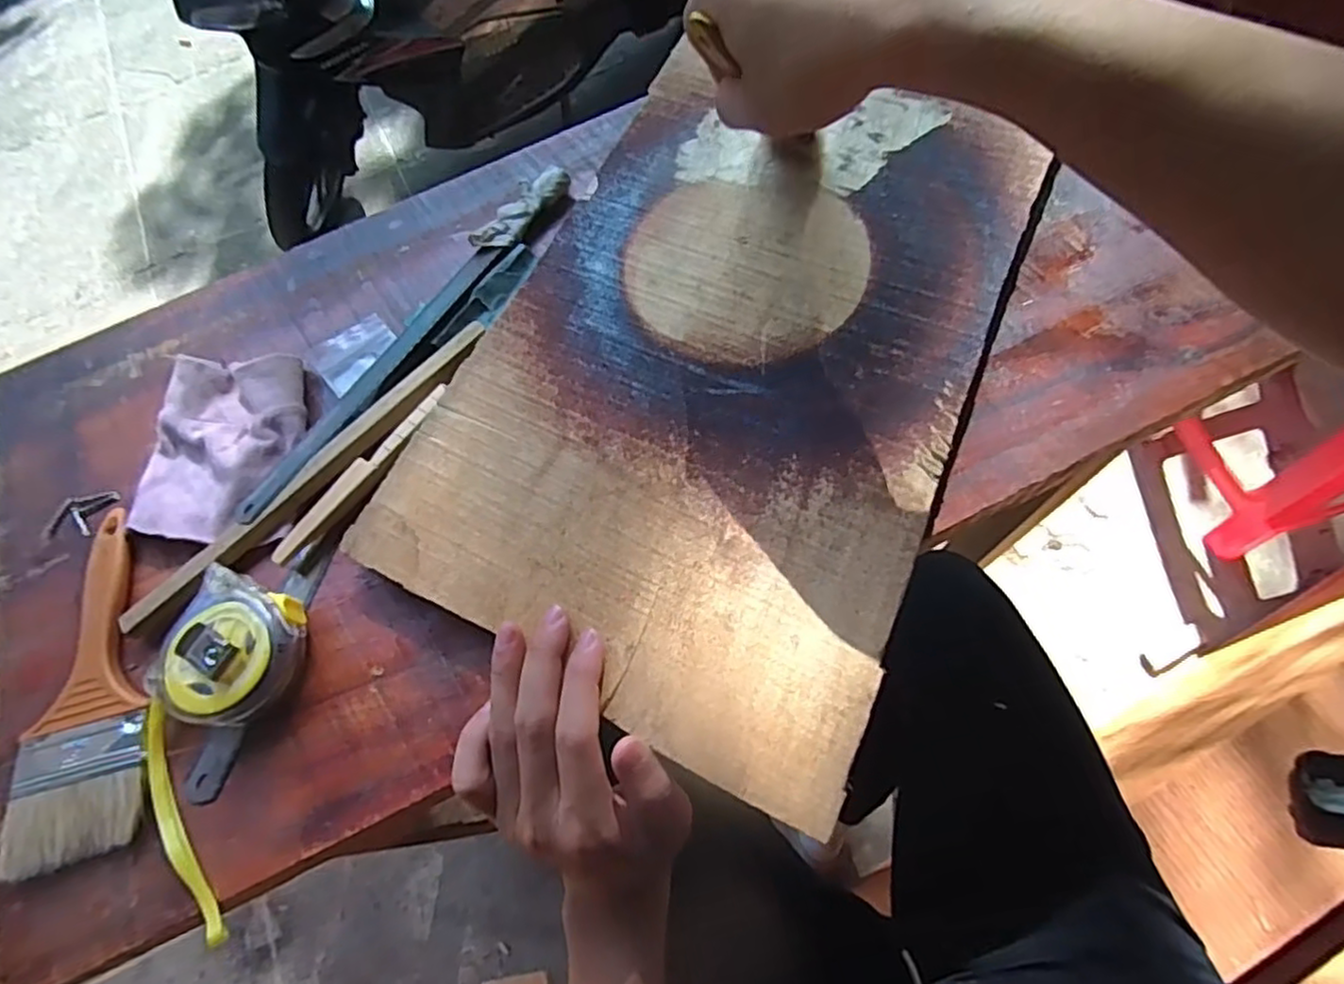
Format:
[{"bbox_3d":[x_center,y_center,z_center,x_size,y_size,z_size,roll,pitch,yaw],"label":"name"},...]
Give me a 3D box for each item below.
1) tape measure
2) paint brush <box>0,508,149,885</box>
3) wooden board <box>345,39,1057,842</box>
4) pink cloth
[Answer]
[{"bbox_3d":[-0.233,0.122,0.333,0.068,0.030,0.159,3,67,9],"label":"tape measure"},{"bbox_3d":[-0.316,0.099,0.360,0.067,0.010,0.183,-20,66,-1],"label":"paint brush"},{"bbox_3d":[0.029,-0.083,0.387,0.270,0.005,0.414,21,70,15],"label":"wooden board"},{"bbox_3d":[-0.275,-0.027,0.408,0.095,0.020,0.122,-8,66,4],"label":"pink cloth"}]

